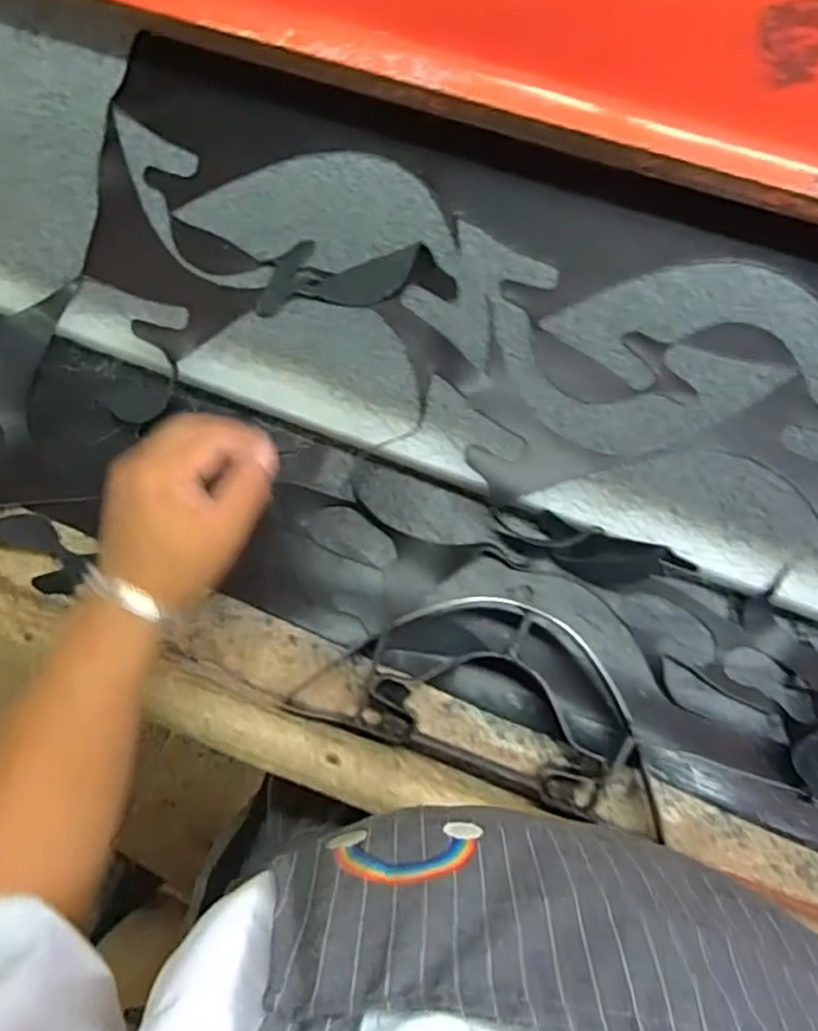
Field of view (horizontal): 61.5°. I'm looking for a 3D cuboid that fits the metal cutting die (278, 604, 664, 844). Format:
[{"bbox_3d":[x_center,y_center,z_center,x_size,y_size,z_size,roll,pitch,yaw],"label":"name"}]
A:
[{"bbox_3d":[0.061,0.118,0.468,0.258,0.043,0.119,20,80,0],"label":"metal cutting die"}]

